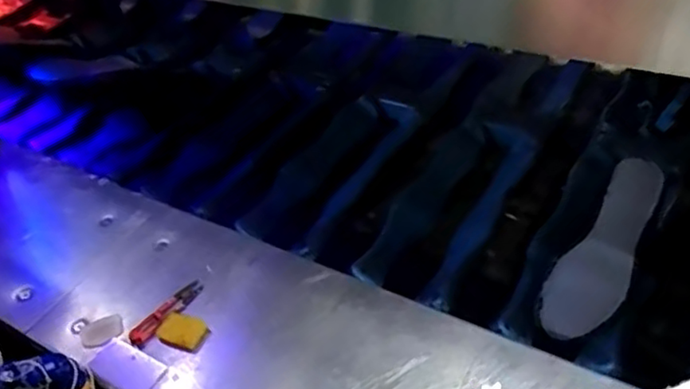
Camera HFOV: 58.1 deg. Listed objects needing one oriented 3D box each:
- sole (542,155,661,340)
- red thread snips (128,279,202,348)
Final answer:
[{"bbox_3d":[0.299,0.062,0.705,0.073,0.011,0.227,33,78,19],"label":"sole"},{"bbox_3d":[-0.205,0.136,0.719,0.023,0.007,0.100,23,50,30],"label":"red thread snips"}]

